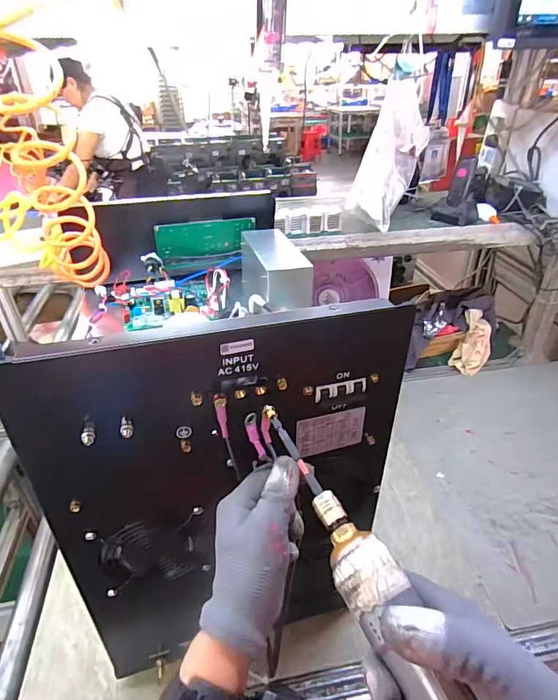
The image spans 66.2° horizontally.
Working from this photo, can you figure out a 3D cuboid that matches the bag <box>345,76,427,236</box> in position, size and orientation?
[{"bbox_3d":[0.213,-0.375,0.831,0.132,0.232,0.127,8,35,14],"label":"bag"}]

